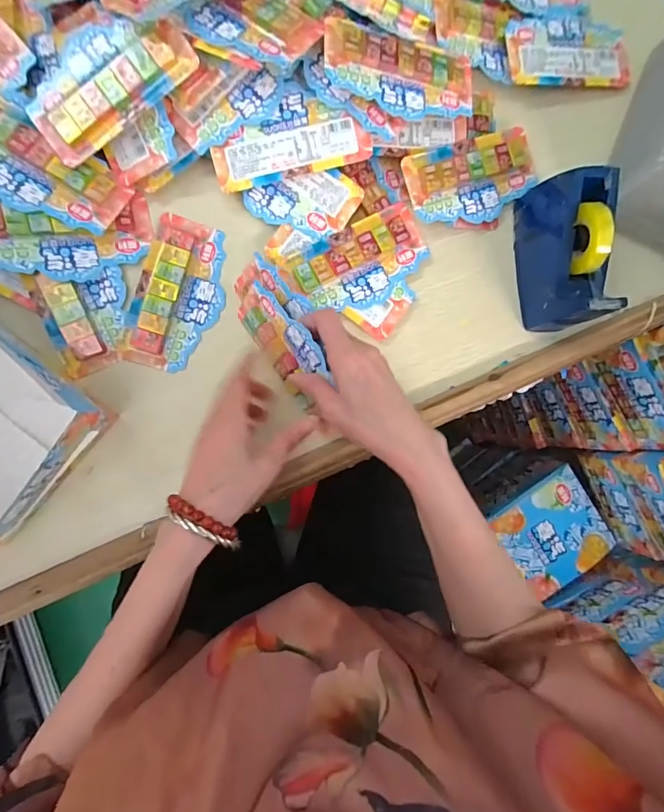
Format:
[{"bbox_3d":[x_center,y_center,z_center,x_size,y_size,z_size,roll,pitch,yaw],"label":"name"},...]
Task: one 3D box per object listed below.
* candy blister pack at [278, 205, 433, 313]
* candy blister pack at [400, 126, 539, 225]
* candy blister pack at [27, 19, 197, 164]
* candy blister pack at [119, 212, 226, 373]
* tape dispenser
[{"bbox_3d":[0.029,-0.138,0.416,0.141,0.009,0.076,-31,94,-6],"label":"candy blister pack"},{"bbox_3d":[0.144,-0.227,0.426,0.141,0.019,0.078,-21,93,-7],"label":"candy blister pack"},{"bbox_3d":[-0.195,-0.283,0.359,0.142,0.020,0.087,-36,95,-6],"label":"candy blister pack"},{"bbox_3d":[-0.146,-0.105,0.407,0.078,0.009,0.144,18,88,-7],"label":"candy blister pack"},{"bbox_3d":[0.224,-0.146,0.403,0.049,0.087,0.141,-6,91,-7],"label":"tape dispenser"}]

